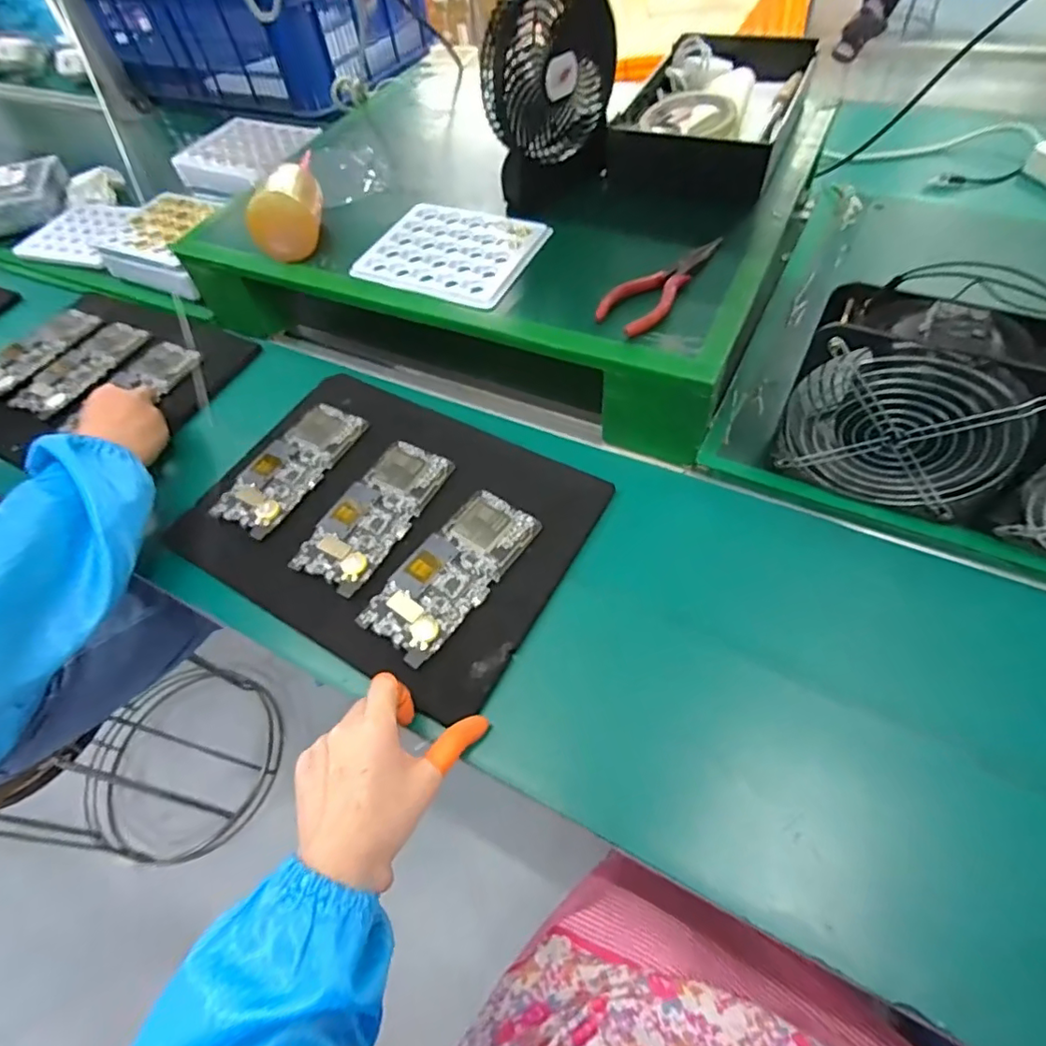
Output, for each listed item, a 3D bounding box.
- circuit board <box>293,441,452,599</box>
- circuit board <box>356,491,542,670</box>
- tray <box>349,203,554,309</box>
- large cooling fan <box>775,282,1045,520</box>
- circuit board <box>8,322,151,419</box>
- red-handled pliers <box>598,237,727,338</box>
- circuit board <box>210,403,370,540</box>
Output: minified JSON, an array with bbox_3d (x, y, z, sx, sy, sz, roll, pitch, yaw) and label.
[{"bbox_3d":[-0.134,-0.012,0.503,0.073,0.007,0.155,24,60,19],"label":"circuit board"},{"bbox_3d":[-0.057,0.038,0.461,0.072,0.004,0.155,30,62,22],"label":"circuit board"},{"bbox_3d":[-0.073,-0.269,0.550,0.160,0.013,0.129,22,60,18],"label":"tray"},{"bbox_3d":[0.274,-0.076,0.410,0.153,0.161,0.060,22,60,18],"label":"large cooling fan"},{"bbox_3d":[-0.519,-0.183,0.654,0.078,0.006,0.155,18,59,16],"label":"circuit board"},{"bbox_3d":[0.118,-0.213,0.490,0.053,0.018,0.137,30,62,22],"label":"red-handled pliers"},{"bbox_3d":[-0.225,-0.058,0.542,0.073,0.004,0.154,25,61,19],"label":"circuit board"}]

